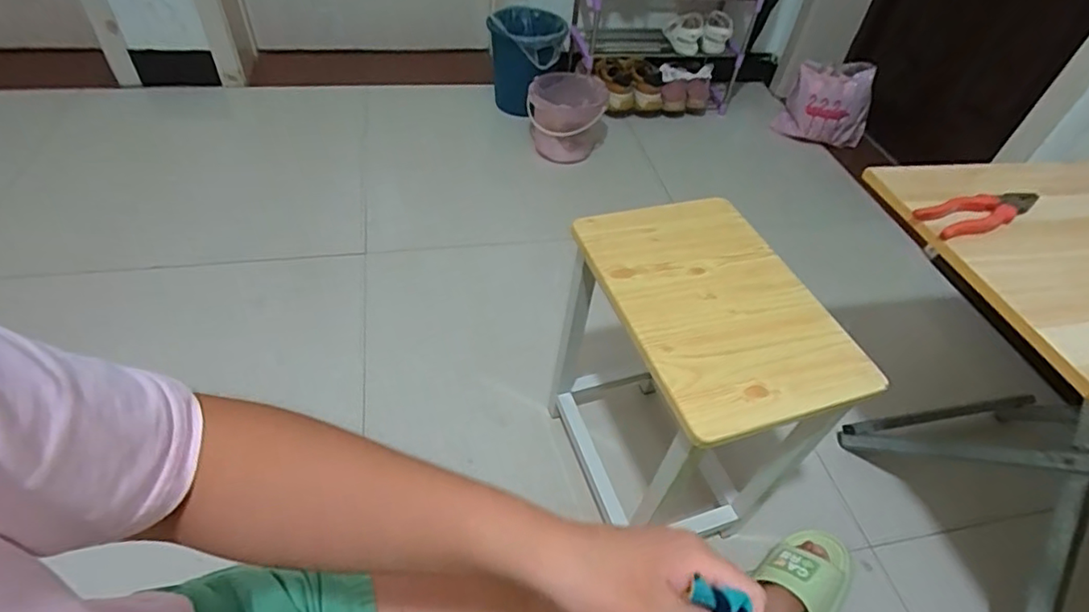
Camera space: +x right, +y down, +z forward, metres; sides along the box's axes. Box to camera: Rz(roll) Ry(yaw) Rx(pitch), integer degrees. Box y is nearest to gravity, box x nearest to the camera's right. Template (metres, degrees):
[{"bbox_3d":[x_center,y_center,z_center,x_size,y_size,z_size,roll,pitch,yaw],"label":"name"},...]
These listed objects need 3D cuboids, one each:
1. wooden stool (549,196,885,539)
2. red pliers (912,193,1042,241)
[{"bbox_3d":[0.172,0.129,0.811,0.255,0.431,0.342,-12,49,-17],"label":"wooden stool"},{"bbox_3d":[0.530,-0.113,0.673,0.189,0.012,0.053,-13,50,-18],"label":"red pliers"}]

